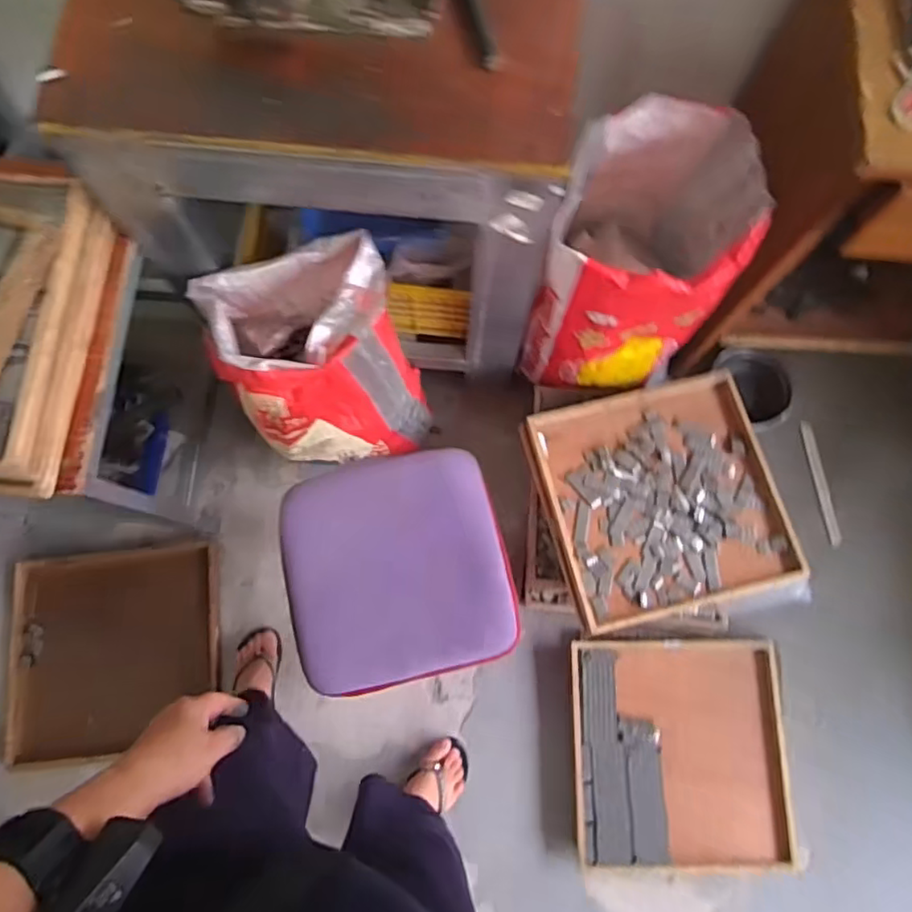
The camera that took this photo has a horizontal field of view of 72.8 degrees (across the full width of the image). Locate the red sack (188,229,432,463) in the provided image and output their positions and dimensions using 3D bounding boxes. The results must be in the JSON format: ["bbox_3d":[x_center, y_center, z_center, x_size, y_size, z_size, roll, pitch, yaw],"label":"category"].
[{"bbox_3d":[-0.234,-0.166,1.123,0.316,0.442,0.264,-20,78,-5],"label":"red sack"}]

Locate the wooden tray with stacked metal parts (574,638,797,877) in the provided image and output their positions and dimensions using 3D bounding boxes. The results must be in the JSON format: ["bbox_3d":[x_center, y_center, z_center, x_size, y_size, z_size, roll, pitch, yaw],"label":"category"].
[{"bbox_3d":[0.439,0.573,1.199,0.409,0.065,0.410,0,77,0],"label":"wooden tray with stacked metal parts"}]

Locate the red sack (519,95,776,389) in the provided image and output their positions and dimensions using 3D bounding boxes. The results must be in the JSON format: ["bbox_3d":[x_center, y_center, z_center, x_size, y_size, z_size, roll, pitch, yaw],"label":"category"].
[{"bbox_3d":[0.286,-0.301,1.011,0.275,0.424,0.298,17,77,4],"label":"red sack"}]

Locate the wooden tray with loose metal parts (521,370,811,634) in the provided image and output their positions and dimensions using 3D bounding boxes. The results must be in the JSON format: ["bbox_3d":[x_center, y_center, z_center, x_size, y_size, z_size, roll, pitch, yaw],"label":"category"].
[{"bbox_3d":[0.383,0.071,1.144,0.422,0.039,0.408,-13,77,-3],"label":"wooden tray with loose metal parts"}]

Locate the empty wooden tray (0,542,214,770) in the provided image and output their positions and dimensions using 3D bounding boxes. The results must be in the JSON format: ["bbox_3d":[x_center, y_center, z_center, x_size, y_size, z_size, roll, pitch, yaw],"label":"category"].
[{"bbox_3d":[-0.696,0.384,1.244,0.402,0.039,0.379,-6,77,-2],"label":"empty wooden tray"}]

